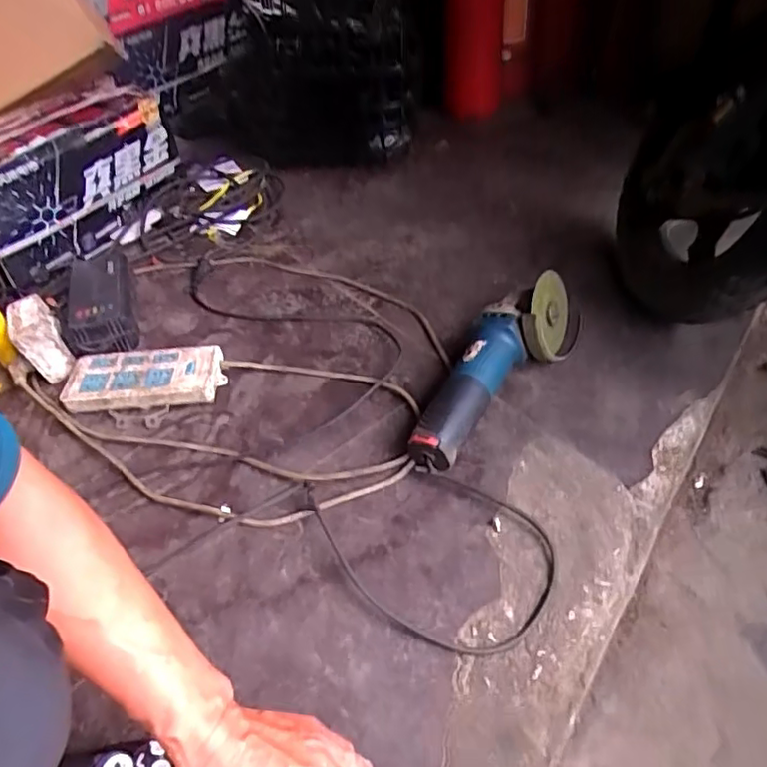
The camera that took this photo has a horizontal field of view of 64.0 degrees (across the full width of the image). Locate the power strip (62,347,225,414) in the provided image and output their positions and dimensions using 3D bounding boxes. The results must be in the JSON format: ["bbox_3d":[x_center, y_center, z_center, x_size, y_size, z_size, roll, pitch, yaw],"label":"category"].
[{"bbox_3d":[-0.306,-0.008,0.784,0.189,0.030,0.091,-5,45,2],"label":"power strip"}]

